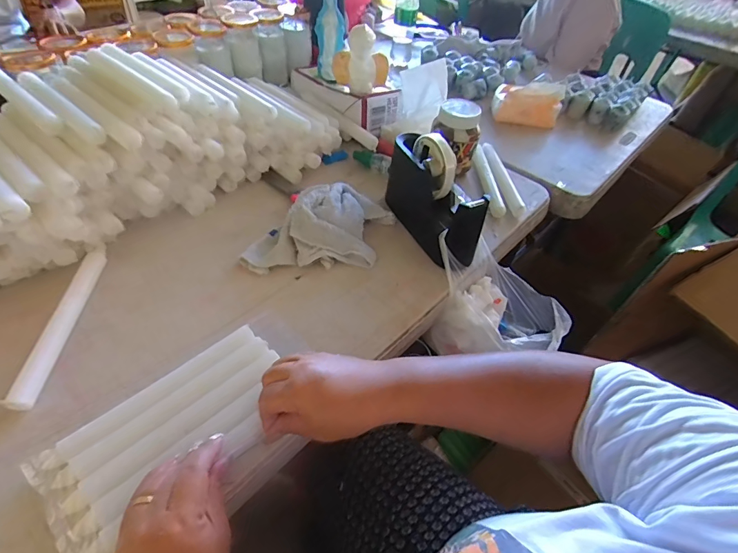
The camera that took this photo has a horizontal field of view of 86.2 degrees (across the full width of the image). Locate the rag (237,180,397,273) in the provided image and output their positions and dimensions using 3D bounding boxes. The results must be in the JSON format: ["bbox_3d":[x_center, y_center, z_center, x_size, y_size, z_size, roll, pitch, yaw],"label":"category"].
[{"bbox_3d":[-0.062,-0.073,0.534,0.195,0.055,0.122,-3,48,-8],"label":"rag"}]

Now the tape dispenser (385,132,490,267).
[{"bbox_3d":[0.084,-0.115,0.533,0.059,0.128,0.184,-17,52,-20],"label":"tape dispenser"}]

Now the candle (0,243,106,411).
[{"bbox_3d":[-0.328,0.042,0.426,0.023,0.019,0.206,-1,48,-7],"label":"candle"}]

